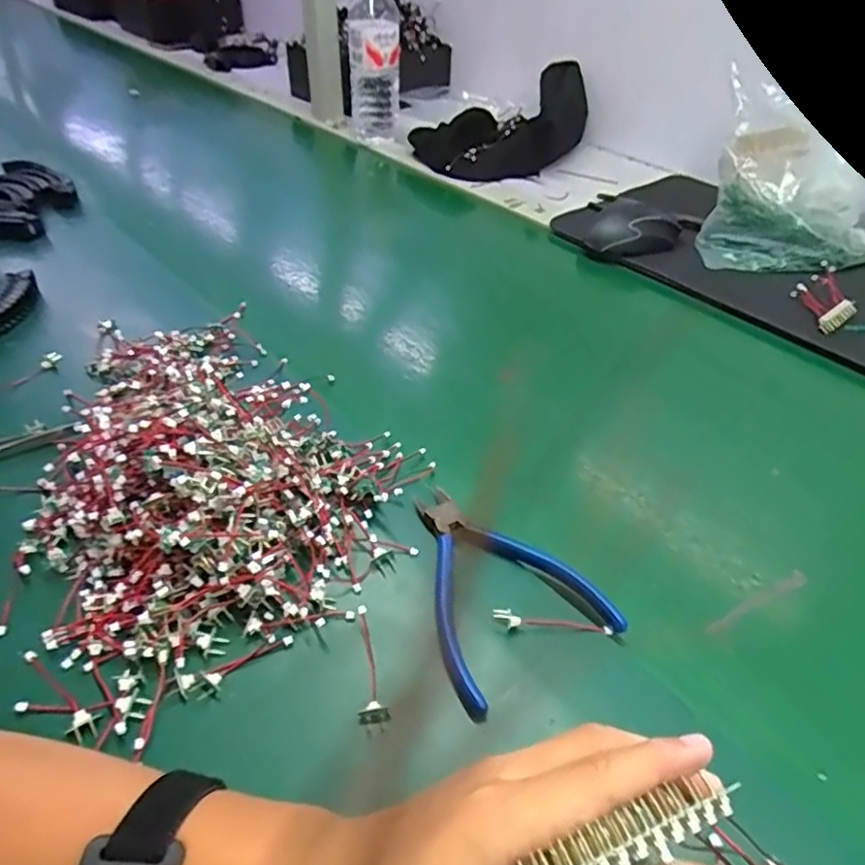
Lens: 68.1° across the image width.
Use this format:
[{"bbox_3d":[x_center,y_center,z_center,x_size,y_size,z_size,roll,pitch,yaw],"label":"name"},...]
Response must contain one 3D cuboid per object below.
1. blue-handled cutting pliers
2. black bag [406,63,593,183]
[{"bbox_3d":[0.031,0.085,0.380,0.102,0.020,0.133,-20,47,-24],"label":"blue-handled cutting pliers"},{"bbox_3d":[0.102,-0.474,0.960,0.209,0.088,0.282,21,45,19],"label":"black bag"}]

